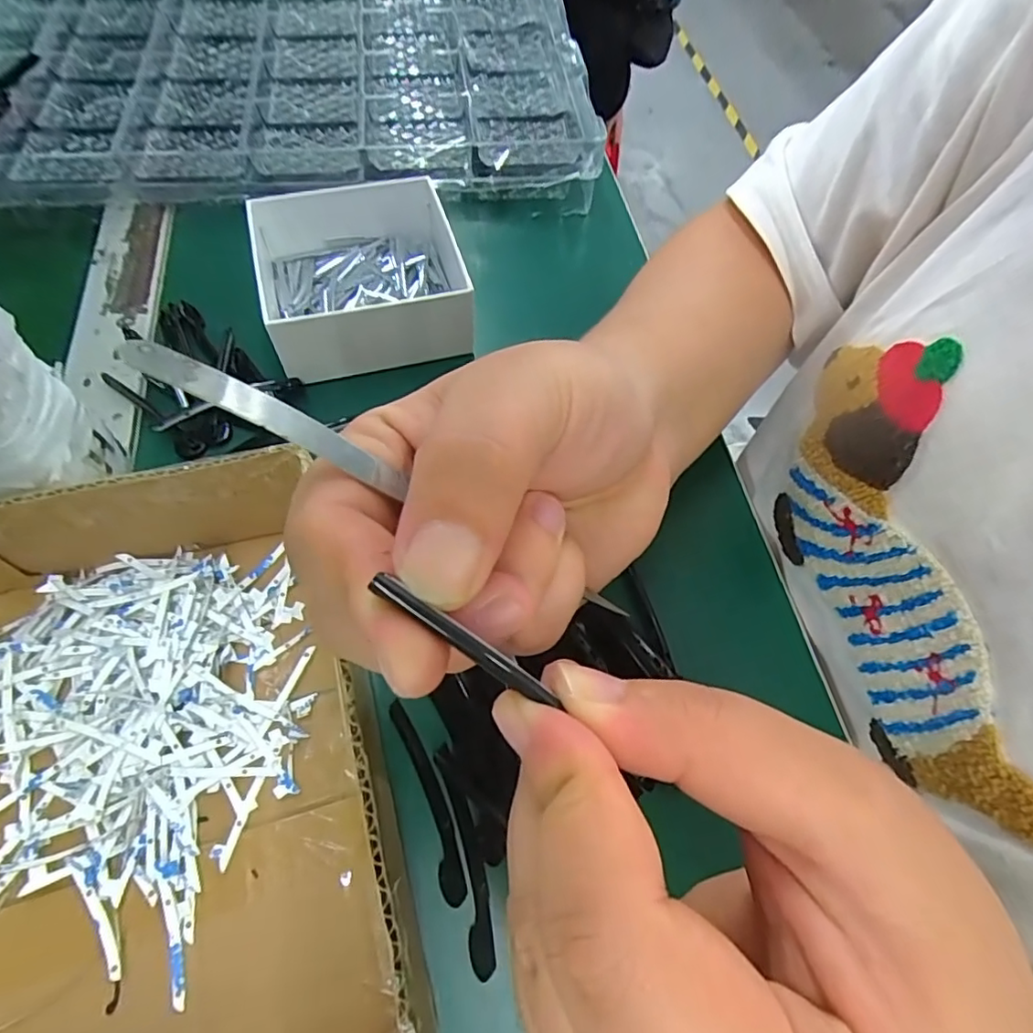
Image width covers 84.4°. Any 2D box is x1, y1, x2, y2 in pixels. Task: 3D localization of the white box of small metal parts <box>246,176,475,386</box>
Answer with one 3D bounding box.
[{"bbox_3d":[-0.085,-0.134,0.317,0.114,0.041,0.102,-14,64,-11],"label":"white box of small metal parts"}]

